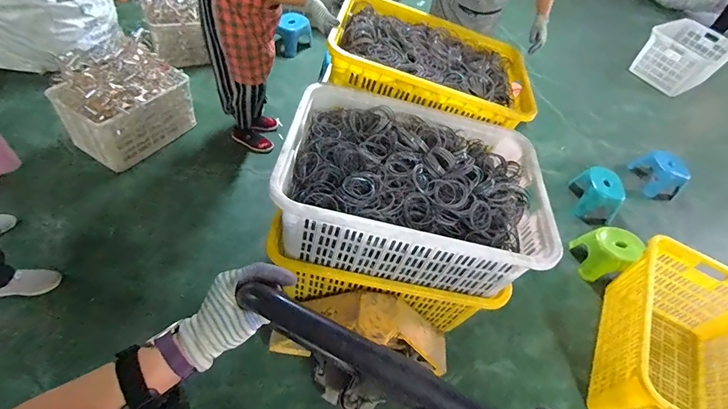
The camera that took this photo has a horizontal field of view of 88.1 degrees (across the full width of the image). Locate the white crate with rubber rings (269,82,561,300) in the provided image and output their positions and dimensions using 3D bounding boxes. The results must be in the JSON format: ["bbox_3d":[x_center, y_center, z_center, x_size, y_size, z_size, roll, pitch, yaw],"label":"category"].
[{"bbox_3d":[0.163,-0.071,1.216,0.770,0.295,0.562,11,53,1],"label":"white crate with rubber rings"}]

